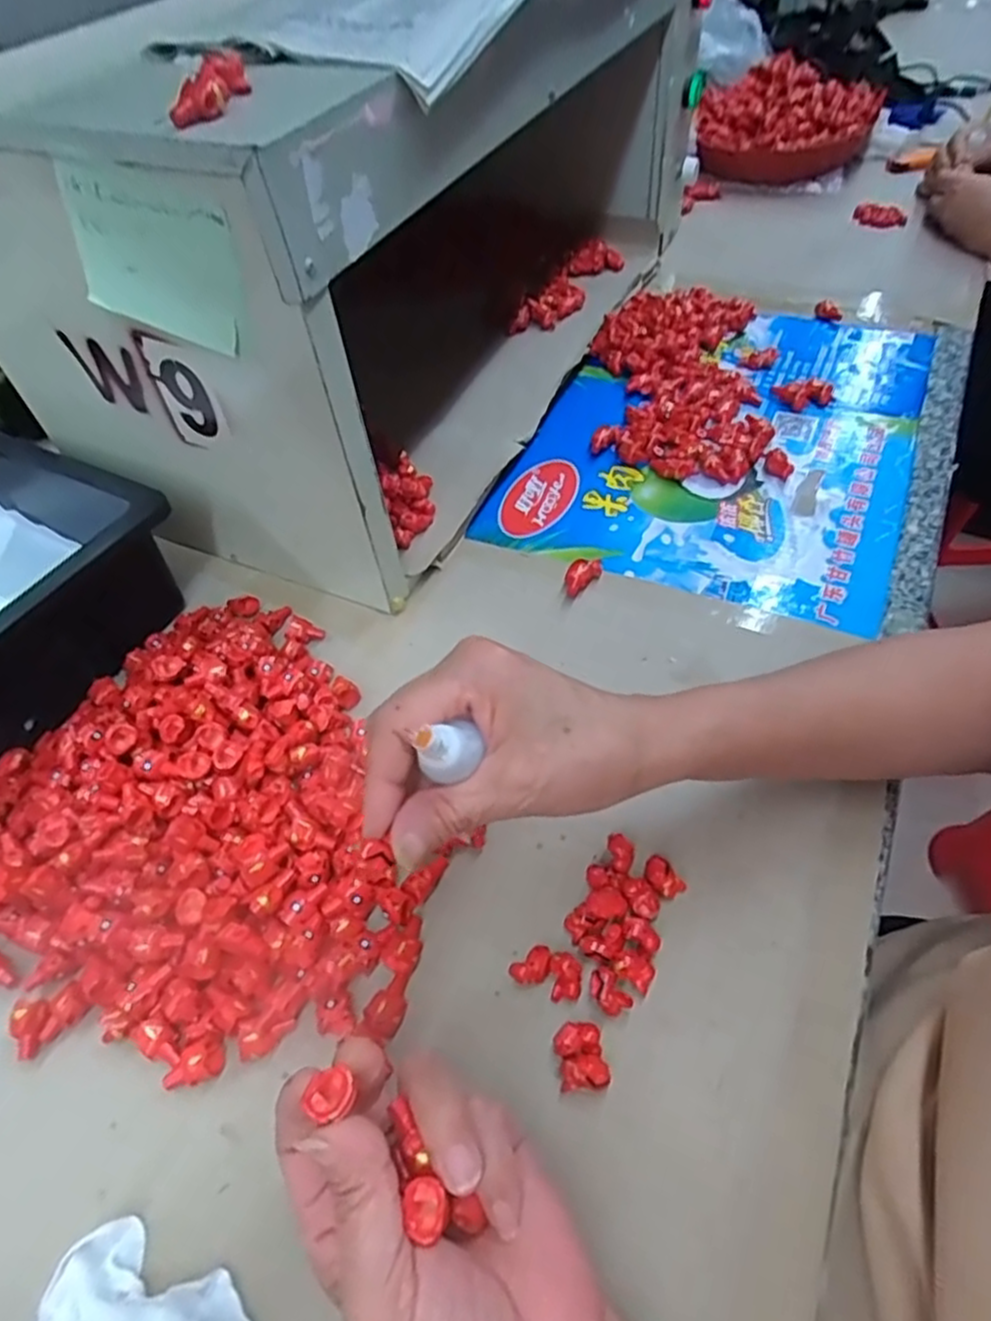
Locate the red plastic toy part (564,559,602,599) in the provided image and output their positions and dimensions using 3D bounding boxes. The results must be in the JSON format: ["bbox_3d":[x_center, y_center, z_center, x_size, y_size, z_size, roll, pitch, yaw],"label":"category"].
[{"bbox_3d":[0.059,-0.060,0.482,0.017,0.013,0.035,33,62,27],"label":"red plastic toy part"}]

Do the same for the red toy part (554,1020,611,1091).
[{"bbox_3d":[0.037,0.172,0.301,0.021,0.008,0.026,-11,52,-3],"label":"red toy part"}]

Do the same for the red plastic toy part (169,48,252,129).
[{"bbox_3d":[-0.124,-0.251,0.301,0.021,0.016,0.049,1,52,6],"label":"red plastic toy part"}]

